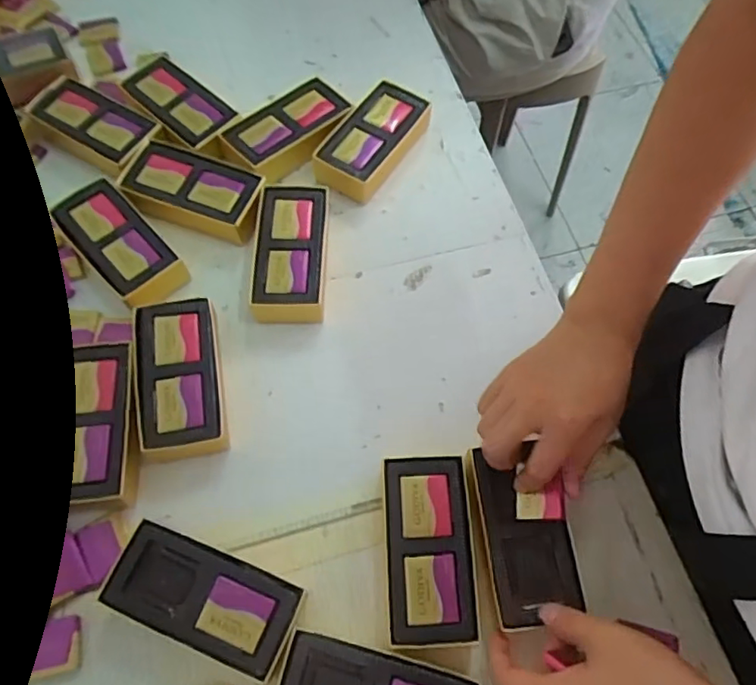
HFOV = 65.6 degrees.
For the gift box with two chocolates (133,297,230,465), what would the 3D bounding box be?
[{"bbox_3d":[-0.144,0.026,0.431,0.059,0.034,0.112,-11,65,-7],"label":"gift box with two chocolates"}]

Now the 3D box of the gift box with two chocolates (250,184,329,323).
[{"bbox_3d":[-0.071,-0.074,0.482,0.055,0.032,0.114,2,64,-2],"label":"gift box with two chocolates"}]

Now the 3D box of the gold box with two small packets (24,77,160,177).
[{"bbox_3d":[-0.257,-0.193,0.533,0.120,0.030,0.060,30,67,12],"label":"gold box with two small packets"}]

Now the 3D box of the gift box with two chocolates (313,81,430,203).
[{"bbox_3d":[-0.003,-0.182,0.533,0.062,0.034,0.110,32,67,12],"label":"gift box with two chocolates"}]

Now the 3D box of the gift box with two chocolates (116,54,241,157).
[{"bbox_3d":[-0.177,-0.213,0.544,0.054,0.033,0.130,-41,72,-19],"label":"gift box with two chocolates"}]

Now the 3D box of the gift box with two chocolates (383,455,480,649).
[{"bbox_3d":[0.032,0.135,0.386,0.055,0.032,0.112,-1,64,-3],"label":"gift box with two chocolates"}]

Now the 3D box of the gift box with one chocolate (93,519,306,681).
[{"bbox_3d":[-0.107,0.159,0.369,0.112,0.035,0.056,21,65,8],"label":"gift box with one chocolate"}]

